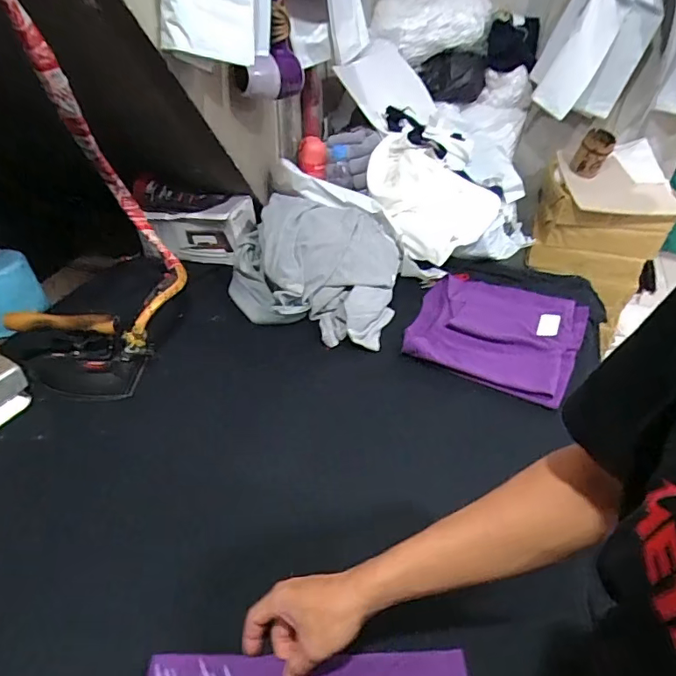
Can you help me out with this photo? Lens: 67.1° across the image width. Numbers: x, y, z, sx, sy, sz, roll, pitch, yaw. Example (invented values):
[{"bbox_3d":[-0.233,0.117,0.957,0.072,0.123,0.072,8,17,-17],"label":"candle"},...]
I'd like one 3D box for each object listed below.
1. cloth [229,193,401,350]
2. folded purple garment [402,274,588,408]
[{"bbox_3d":[-0.047,-0.156,1.005,0.312,0.150,0.294,7,40,7],"label":"cloth"},{"bbox_3d":[0.290,-0.018,0.949,0.287,0.028,0.275,20,44,21],"label":"folded purple garment"}]

